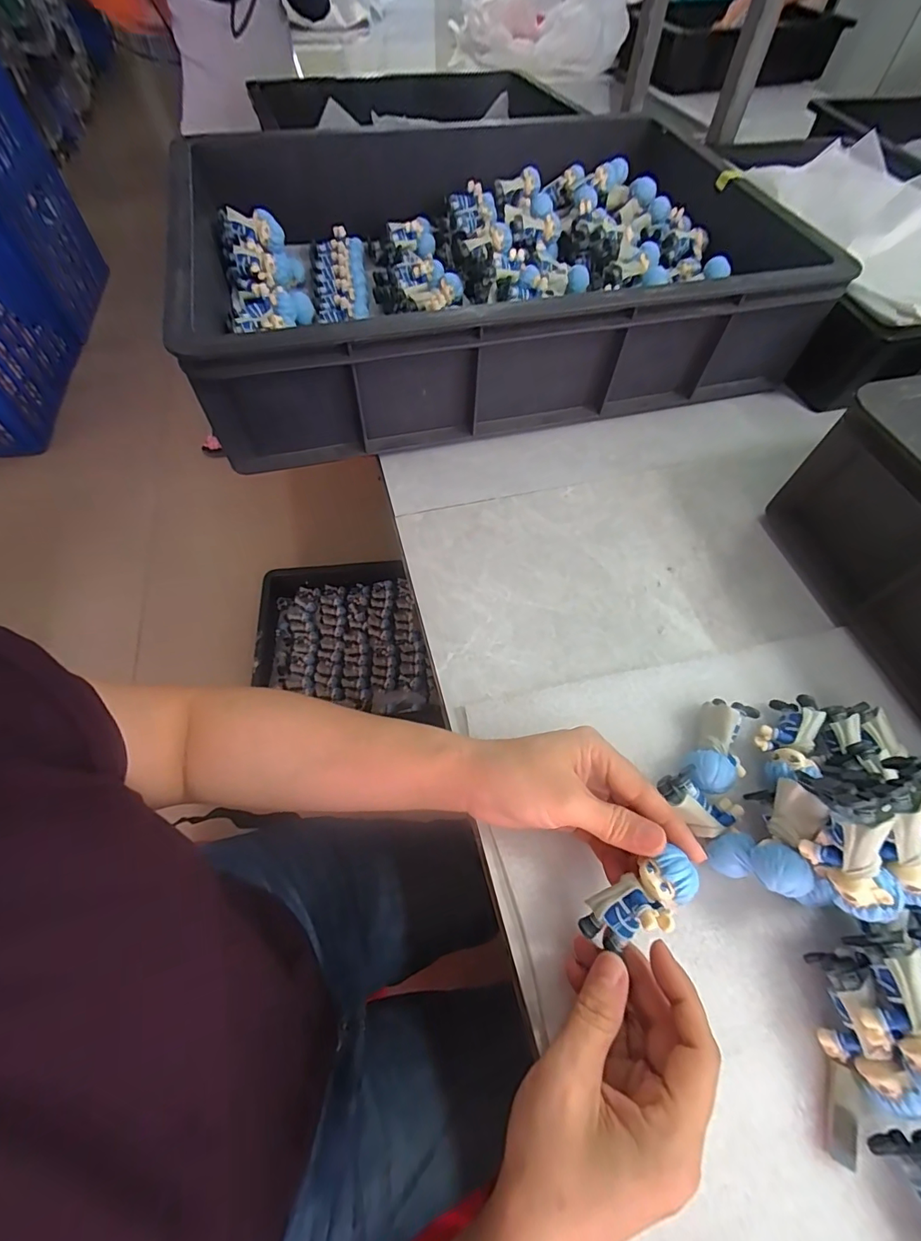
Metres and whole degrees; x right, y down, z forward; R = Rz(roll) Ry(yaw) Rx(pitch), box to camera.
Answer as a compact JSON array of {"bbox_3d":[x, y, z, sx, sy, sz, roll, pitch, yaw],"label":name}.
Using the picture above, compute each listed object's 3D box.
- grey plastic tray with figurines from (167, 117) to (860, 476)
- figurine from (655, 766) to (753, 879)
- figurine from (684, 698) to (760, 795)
[{"bbox_3d":[0.013,-0.401,0.512,0.567,0.125,0.418,-15,61,-8],"label":"grey plastic tray with figurines"},{"bbox_3d":[0.150,0.119,0.282,0.036,0.029,0.061,-31,66,-18],"label":"figurine"},{"bbox_3d":[0.169,0.083,0.304,0.036,0.026,0.065,30,63,14],"label":"figurine"}]

